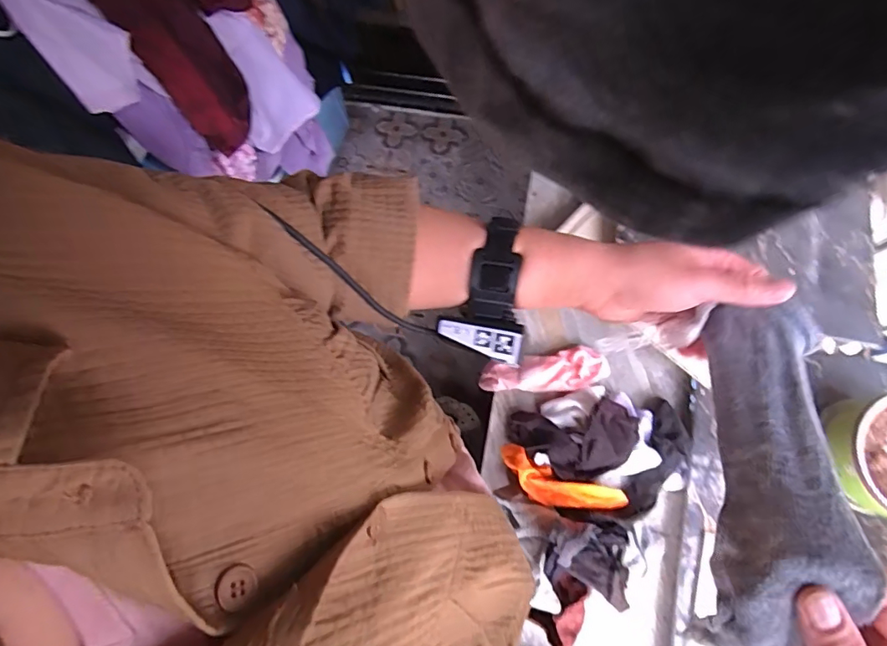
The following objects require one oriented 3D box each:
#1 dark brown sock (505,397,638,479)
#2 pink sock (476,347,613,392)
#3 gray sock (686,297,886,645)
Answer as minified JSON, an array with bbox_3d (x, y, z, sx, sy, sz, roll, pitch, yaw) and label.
[{"bbox_3d":[0.158,0.142,0.608,0.135,0.064,0.084,-8,75,-3],"label":"dark brown sock"},{"bbox_3d":[0.128,0.065,0.662,0.164,0.027,0.051,-8,74,13],"label":"pink sock"},{"bbox_3d":[0.185,0.075,0.292,0.057,0.068,0.205,20,53,4],"label":"gray sock"}]

